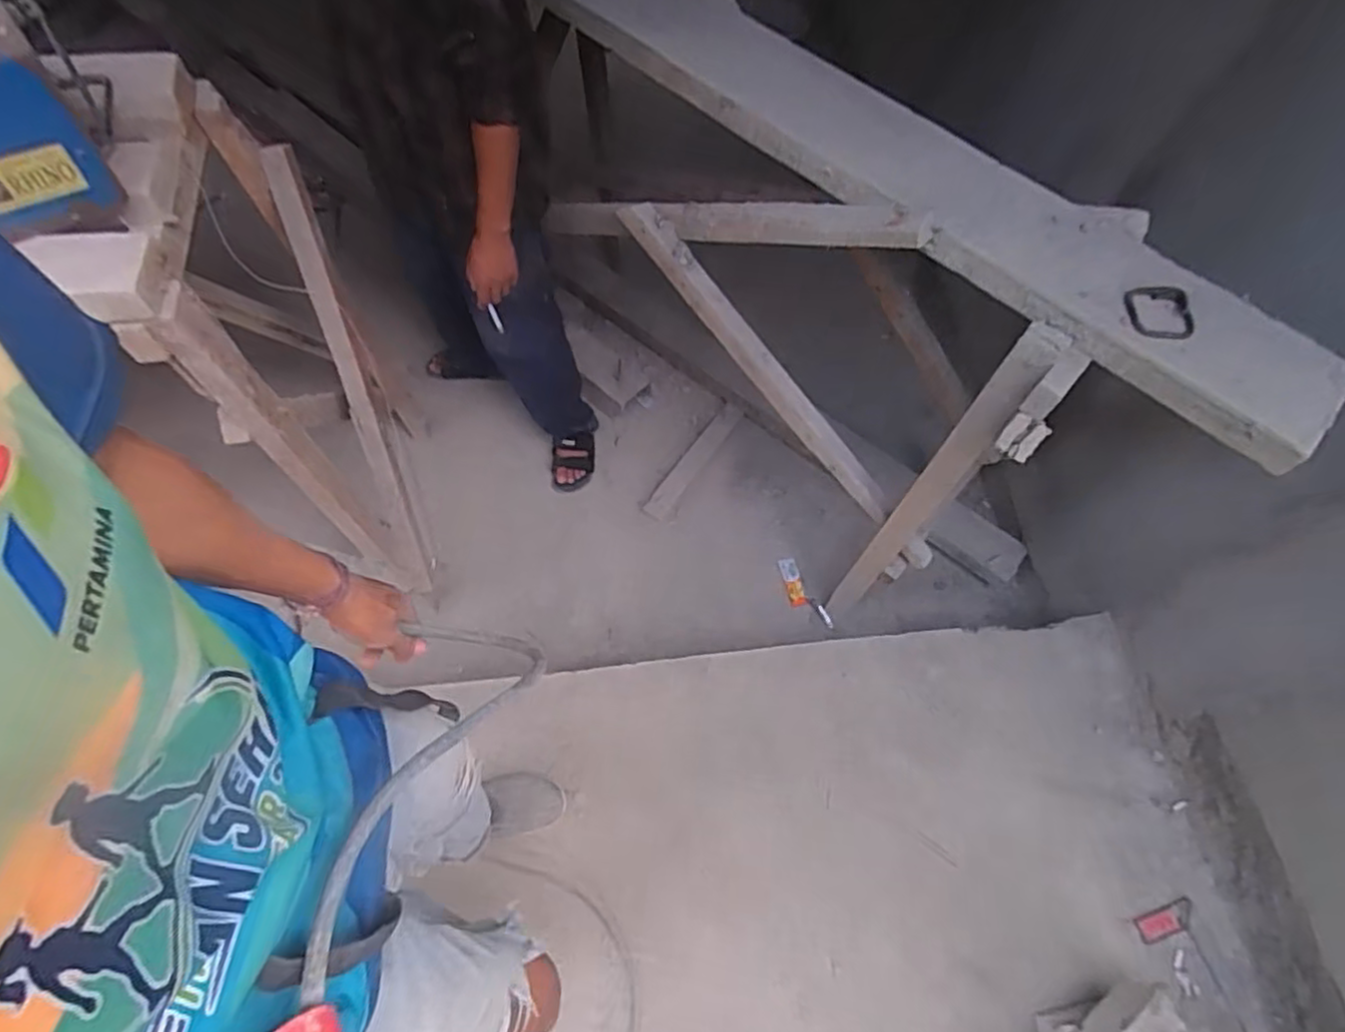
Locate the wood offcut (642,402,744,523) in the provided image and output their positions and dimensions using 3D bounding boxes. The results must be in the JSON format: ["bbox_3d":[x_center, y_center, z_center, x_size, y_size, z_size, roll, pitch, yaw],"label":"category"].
[{"bbox_3d":[0.061,-0.161,1.932,0.069,0.032,0.417,32,67,13],"label":"wood offcut"}]

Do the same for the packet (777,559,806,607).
[{"bbox_3d":[0.318,0.177,1.806,0.045,0.015,0.132,-10,65,-8],"label":"packet"}]

